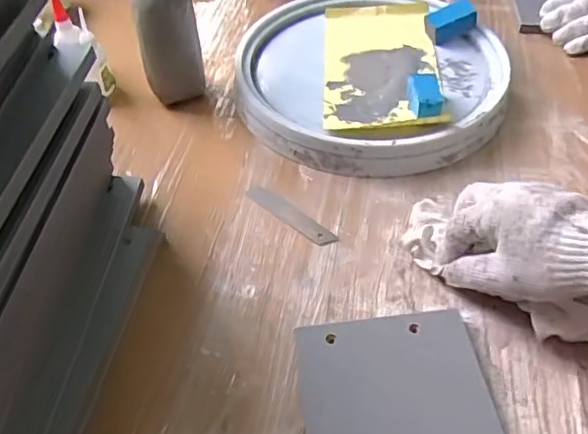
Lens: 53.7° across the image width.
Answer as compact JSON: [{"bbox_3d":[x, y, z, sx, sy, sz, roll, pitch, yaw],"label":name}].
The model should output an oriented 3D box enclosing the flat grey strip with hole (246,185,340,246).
[{"bbox_3d":[-0.004,-0.002,0.534,0.100,0.004,0.021,35,59,29],"label":"flat grey strip with hole"}]

